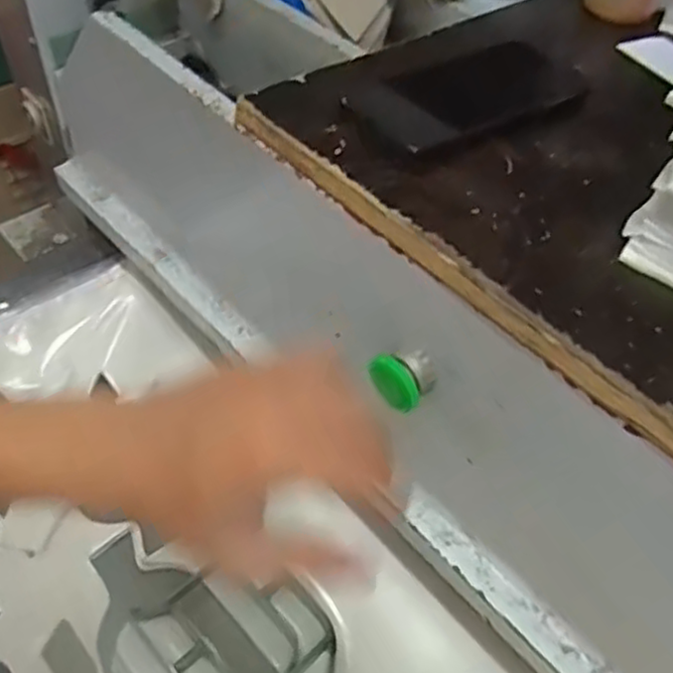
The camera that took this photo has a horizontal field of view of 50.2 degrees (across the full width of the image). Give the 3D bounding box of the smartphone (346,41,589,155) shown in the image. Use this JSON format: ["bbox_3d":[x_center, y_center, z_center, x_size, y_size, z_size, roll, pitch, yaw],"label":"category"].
[{"bbox_3d":[0.088,-0.160,0.468,0.158,0.008,0.068,-26,55,-23],"label":"smartphone"}]

